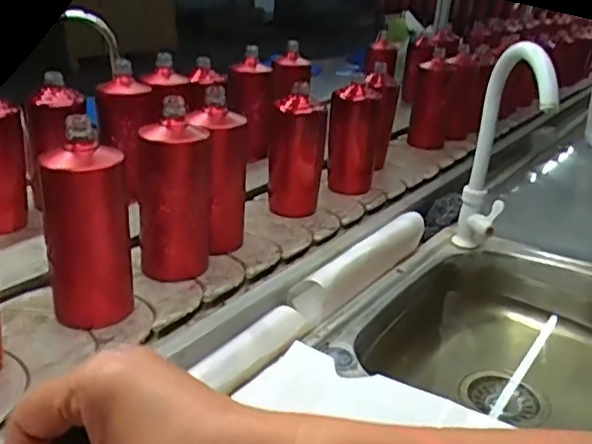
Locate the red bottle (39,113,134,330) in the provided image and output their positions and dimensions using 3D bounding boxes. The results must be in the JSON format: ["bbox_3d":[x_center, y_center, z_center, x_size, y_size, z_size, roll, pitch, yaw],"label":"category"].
[{"bbox_3d":[-0.213,0.006,0.645,0.069,0.193,0.065,13,24,14],"label":"red bottle"}]

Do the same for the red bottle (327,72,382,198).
[{"bbox_3d":[0.098,-0.147,1.081,0.077,0.177,0.085,10,24,8],"label":"red bottle"}]

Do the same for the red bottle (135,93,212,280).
[{"bbox_3d":[-0.142,-0.035,0.744,0.085,0.199,0.069,-1,25,-18],"label":"red bottle"}]

